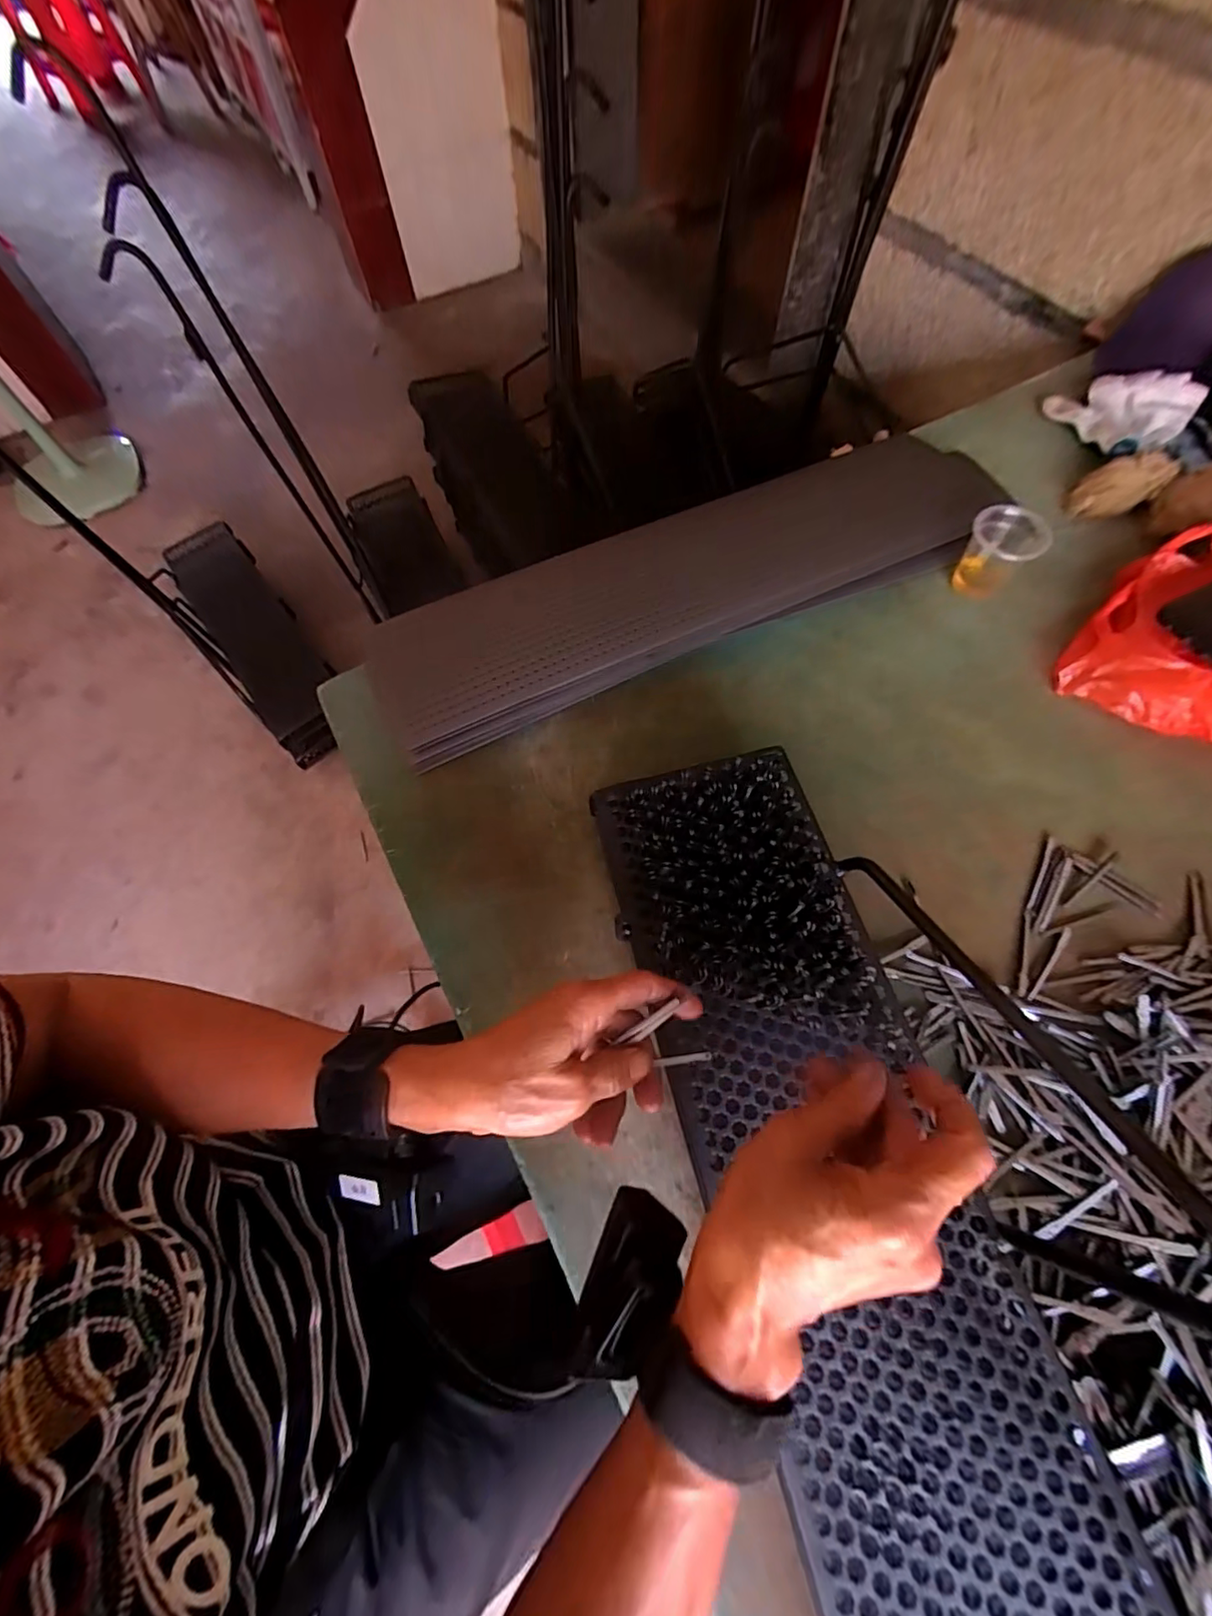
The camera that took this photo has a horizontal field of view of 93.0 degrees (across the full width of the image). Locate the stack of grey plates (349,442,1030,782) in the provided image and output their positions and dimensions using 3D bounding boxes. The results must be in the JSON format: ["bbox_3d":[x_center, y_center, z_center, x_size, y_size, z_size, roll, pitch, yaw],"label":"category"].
[{"bbox_3d":[0.087,-0.221,0.548,0.634,0.063,0.150,-24,67,-9],"label":"stack of grey plates"}]

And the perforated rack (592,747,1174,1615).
[{"bbox_3d":[0.133,0.234,0.292,0.142,0.034,0.584,-13,67,-5],"label":"perforated rack"}]

